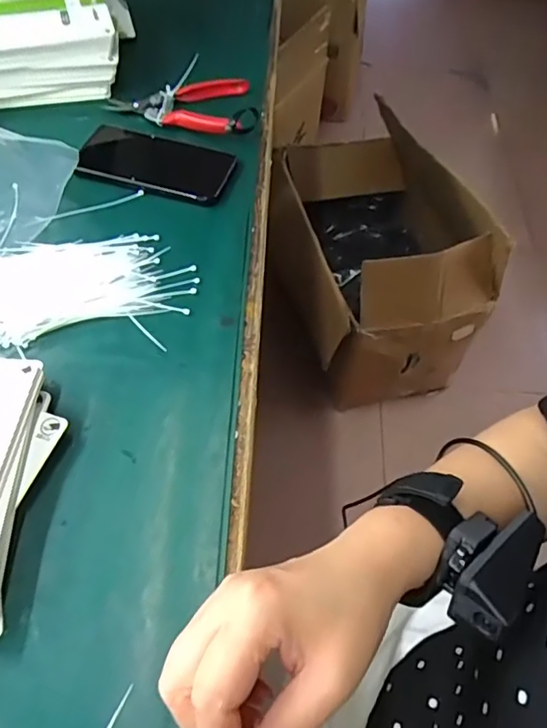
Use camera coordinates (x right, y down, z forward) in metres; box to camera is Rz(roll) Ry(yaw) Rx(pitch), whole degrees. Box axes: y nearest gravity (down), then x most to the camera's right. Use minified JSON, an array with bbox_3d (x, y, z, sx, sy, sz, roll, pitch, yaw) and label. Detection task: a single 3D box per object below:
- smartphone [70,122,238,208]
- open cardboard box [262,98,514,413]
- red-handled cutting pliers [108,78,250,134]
[{"bbox_3d":[-0.121,-0.206,0.550,0.155,0.010,0.078,14,58,8],"label":"smartphone"},{"bbox_3d":[0.210,-0.268,1.246,0.385,0.404,0.605,-9,58,-8],"label":"open cardboard box"},{"bbox_3d":[-0.104,-0.300,0.605,0.147,0.018,0.093,8,58,4],"label":"red-handled cutting pliers"}]

